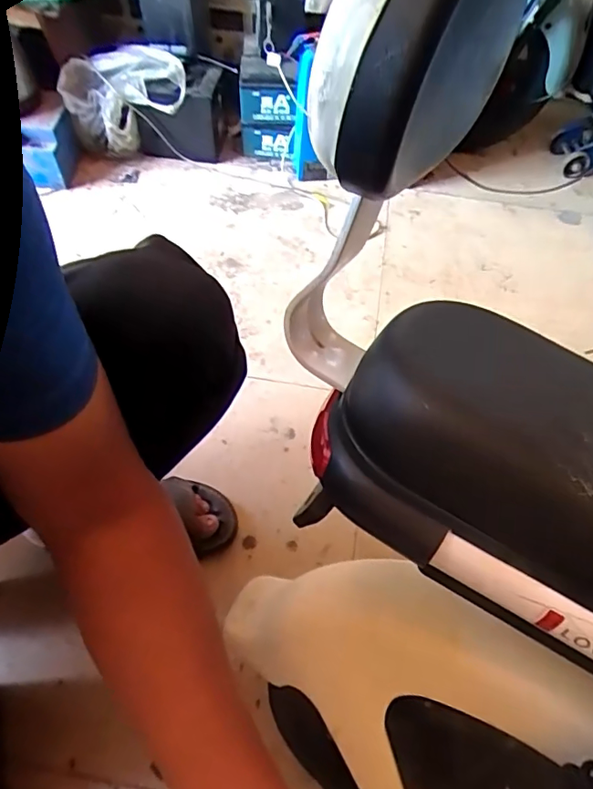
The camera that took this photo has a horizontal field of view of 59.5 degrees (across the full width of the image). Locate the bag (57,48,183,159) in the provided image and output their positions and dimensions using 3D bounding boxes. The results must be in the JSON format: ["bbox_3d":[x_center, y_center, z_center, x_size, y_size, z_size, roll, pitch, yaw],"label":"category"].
[{"bbox_3d":[-0.372,-0.657,1.157,0.264,0.175,0.151,-1,58,-3],"label":"bag"}]

